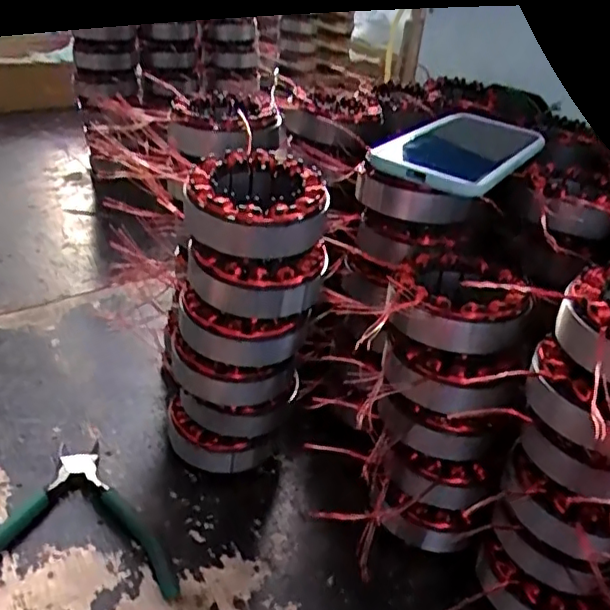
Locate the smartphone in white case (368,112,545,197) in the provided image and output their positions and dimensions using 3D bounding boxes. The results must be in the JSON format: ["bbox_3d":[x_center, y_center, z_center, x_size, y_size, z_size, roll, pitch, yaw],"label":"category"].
[{"bbox_3d":[0.117,-0.116,0.457,0.086,0.014,0.160,23,36,25],"label":"smartphone in white case"}]

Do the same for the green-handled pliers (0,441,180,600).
[{"bbox_3d":[-0.159,0.146,0.417,0.134,0.011,0.127,-2,33,-12],"label":"green-handled pliers"}]

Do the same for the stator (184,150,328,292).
[{"bbox_3d":[-0.032,-0.056,0.384,0.090,0.052,0.083,3,32,-4],"label":"stator"}]

